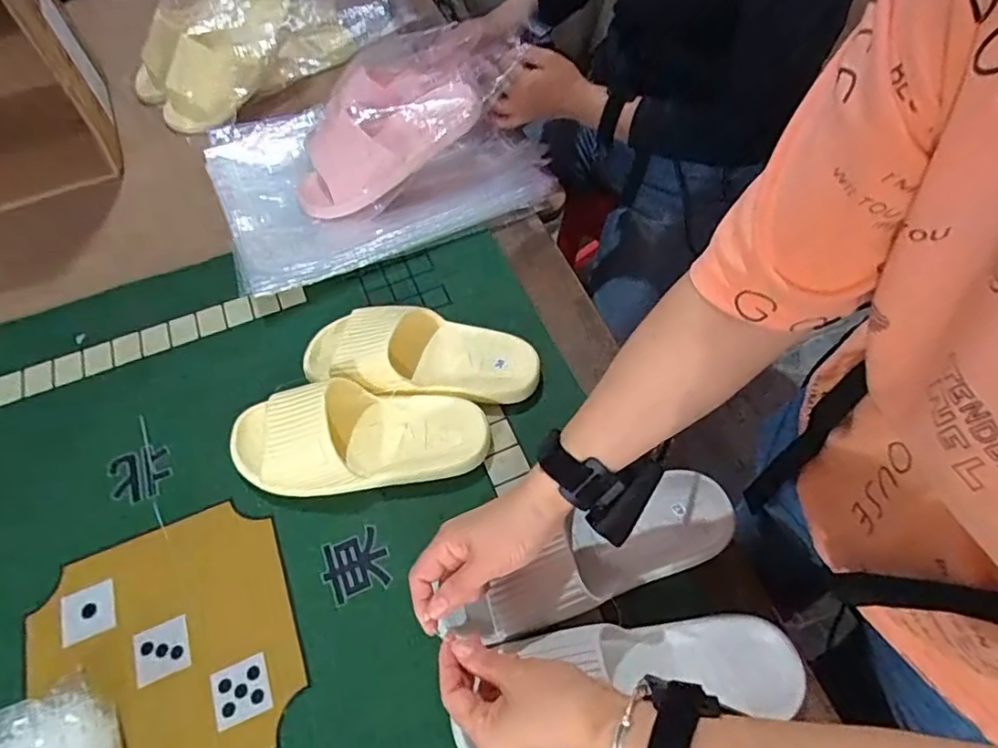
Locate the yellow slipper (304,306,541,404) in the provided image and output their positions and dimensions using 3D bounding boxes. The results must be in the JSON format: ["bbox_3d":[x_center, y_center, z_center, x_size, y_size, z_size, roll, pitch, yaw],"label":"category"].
[{"bbox_3d":[-0.081,-0.024,0.586,0.238,0.058,0.097,3,61,5],"label":"yellow slipper"}]

